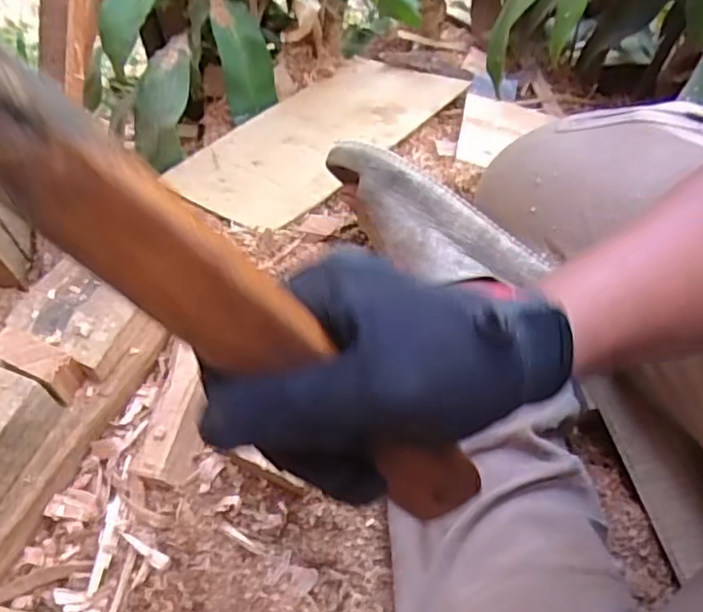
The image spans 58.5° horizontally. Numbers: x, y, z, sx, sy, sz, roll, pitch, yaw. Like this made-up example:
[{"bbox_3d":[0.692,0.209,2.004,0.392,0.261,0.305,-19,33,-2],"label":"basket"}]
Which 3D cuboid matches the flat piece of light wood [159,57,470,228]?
[{"bbox_3d":[-0.049,-0.238,0.851,0.224,0.013,0.384,26,56,31],"label":"flat piece of light wood"}]

